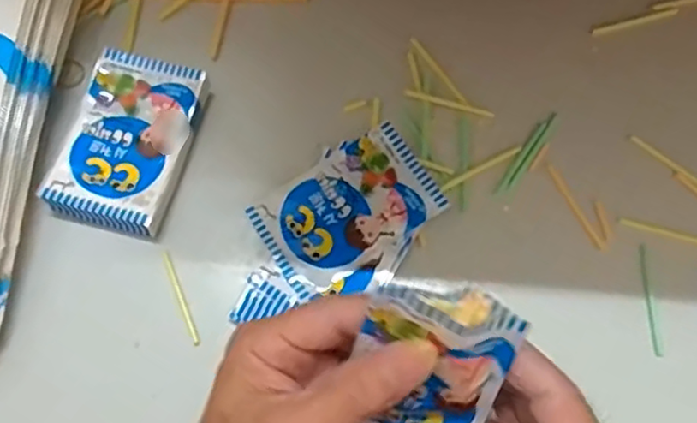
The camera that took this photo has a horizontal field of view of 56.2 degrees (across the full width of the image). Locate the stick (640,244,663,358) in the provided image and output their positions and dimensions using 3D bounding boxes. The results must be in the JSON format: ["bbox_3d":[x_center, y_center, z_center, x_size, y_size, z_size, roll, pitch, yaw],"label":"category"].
[{"bbox_3d":[0.175,0.051,0.377,0.005,0.004,0.064,-2,72,0],"label":"stick"}]

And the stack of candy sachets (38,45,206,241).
[{"bbox_3d":[-0.131,-0.041,0.394,0.066,0.019,0.105,16,73,5],"label":"stack of candy sachets"}]

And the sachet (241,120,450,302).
[{"bbox_3d":[0.000,0.000,0.388,0.102,0.013,0.067,-34,75,-10],"label":"sachet"}]

